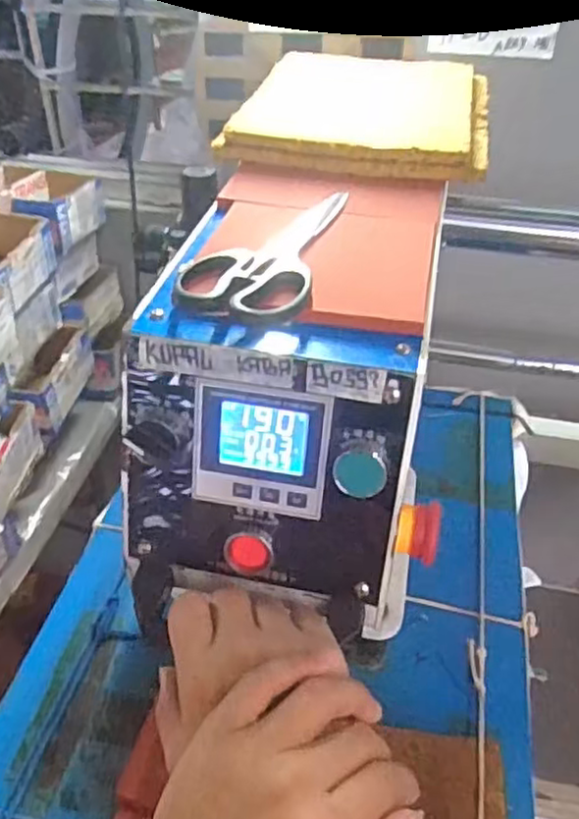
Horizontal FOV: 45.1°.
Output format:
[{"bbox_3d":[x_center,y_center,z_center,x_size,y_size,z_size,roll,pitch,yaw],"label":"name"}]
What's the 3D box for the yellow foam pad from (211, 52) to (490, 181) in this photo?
[{"bbox_3d":[0.070,-0.259,0.594,0.192,0.023,0.256,9,40,9],"label":"yellow foam pad"}]

